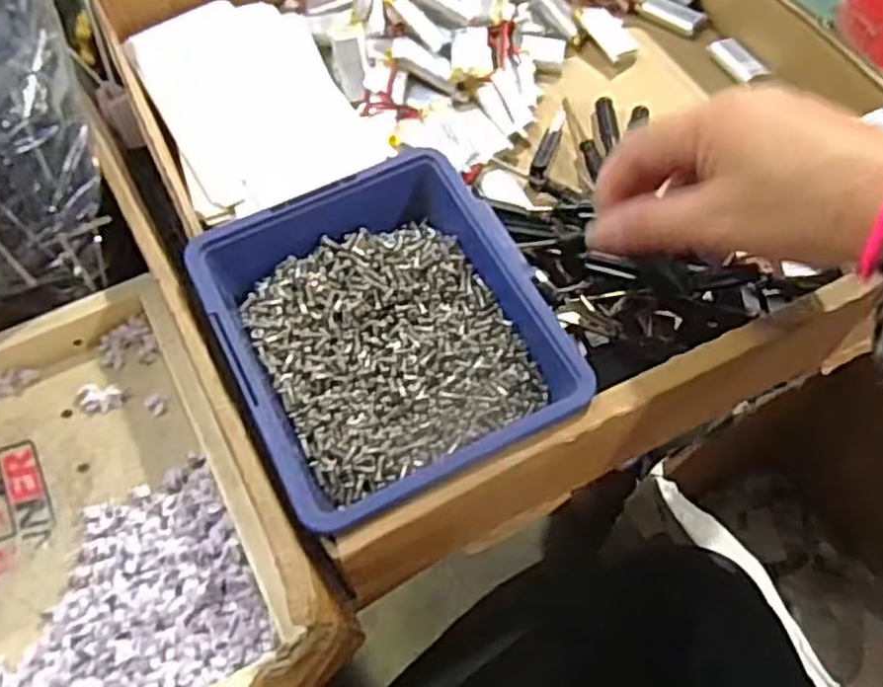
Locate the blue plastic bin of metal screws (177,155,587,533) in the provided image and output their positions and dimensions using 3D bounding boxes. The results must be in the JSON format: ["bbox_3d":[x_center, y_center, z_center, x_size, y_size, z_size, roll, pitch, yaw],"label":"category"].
[{"bbox_3d":[-0.023,-0.002,0.321,0.121,0.050,0.135,-26,63,-14],"label":"blue plastic bin of metal screws"}]

